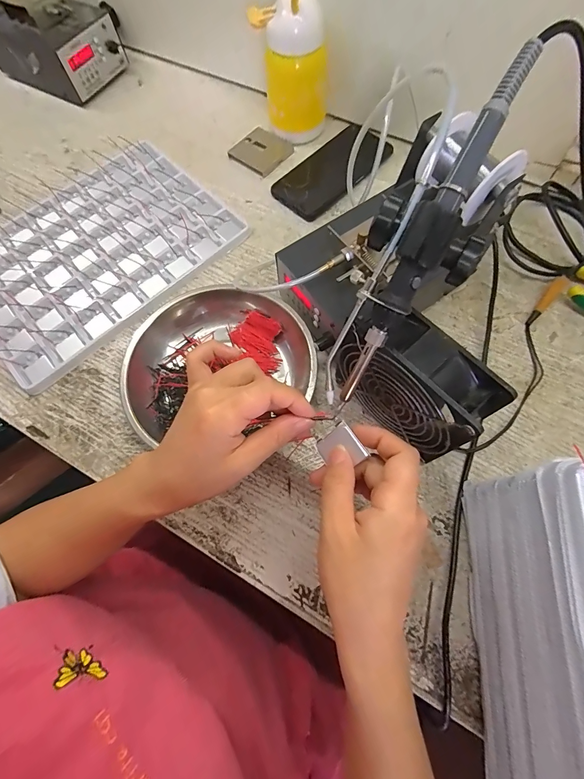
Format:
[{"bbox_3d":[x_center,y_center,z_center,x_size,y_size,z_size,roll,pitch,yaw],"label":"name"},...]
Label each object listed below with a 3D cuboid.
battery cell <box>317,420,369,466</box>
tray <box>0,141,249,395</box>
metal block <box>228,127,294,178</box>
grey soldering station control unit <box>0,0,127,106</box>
[{"bbox_3d":[0.033,0.041,0.246,0.028,0.006,0.030,-40,62,10],"label":"battery cell"},{"bbox_3d":[-0.240,-0.171,0.434,0.308,0.016,0.236,-43,74,-12],"label":"tray"},{"bbox_3d":[-0.042,-0.330,0.488,0.067,0.007,0.070,41,77,15],"label":"metal block"},{"bbox_3d":[-0.372,-0.531,0.541,0.190,0.078,0.115,30,74,12],"label":"grey soldering station control unit"}]

